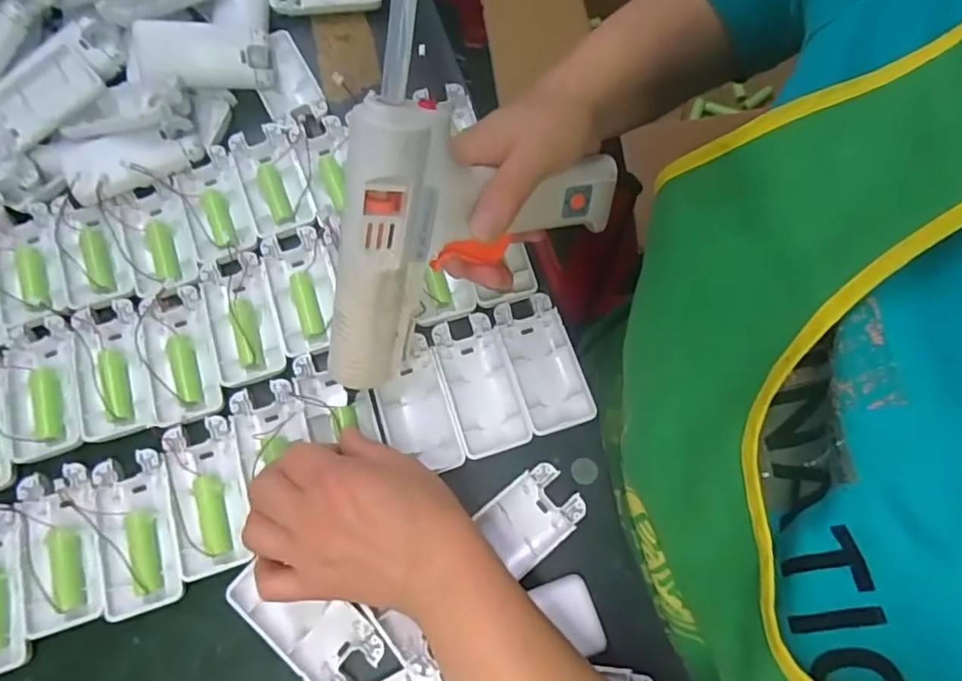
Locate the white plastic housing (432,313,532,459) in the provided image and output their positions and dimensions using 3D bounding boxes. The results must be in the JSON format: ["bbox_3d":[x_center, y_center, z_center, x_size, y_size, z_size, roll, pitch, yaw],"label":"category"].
[{"bbox_3d":[-0.001,0.029,0.394,0.047,0.009,0.093,-16,71,-6],"label":"white plastic housing"}]

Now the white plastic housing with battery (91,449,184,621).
[{"bbox_3d":[-0.215,0.117,0.357,0.044,0.015,0.095,-18,72,-7],"label":"white plastic housing with battery"}]

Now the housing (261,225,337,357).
[{"bbox_3d":[-0.128,-0.036,0.420,0.044,0.013,0.093,-17,71,-7],"label":"housing"}]

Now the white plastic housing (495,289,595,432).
[{"bbox_3d":[0.042,0.015,0.397,0.044,0.010,0.093,-16,71,-6],"label":"white plastic housing"}]

